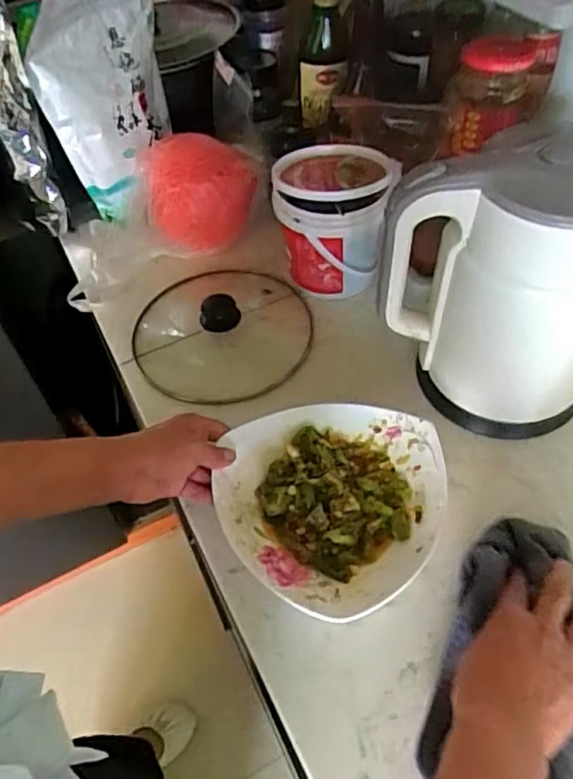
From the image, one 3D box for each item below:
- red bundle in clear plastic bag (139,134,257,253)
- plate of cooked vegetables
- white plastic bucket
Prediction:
[{"bbox_3d":[-0.103,-0.233,0.728,0.123,0.109,0.084,-12,52,-5],"label":"red bundle in clear plastic bag"},{"bbox_3d":[0.036,0.096,0.515,0.183,0.026,0.190,-2,51,3],"label":"plate of cooked vegetables"},{"bbox_3d":[0.050,-0.191,0.680,0.122,0.135,0.124,0,52,4],"label":"white plastic bucket"}]

